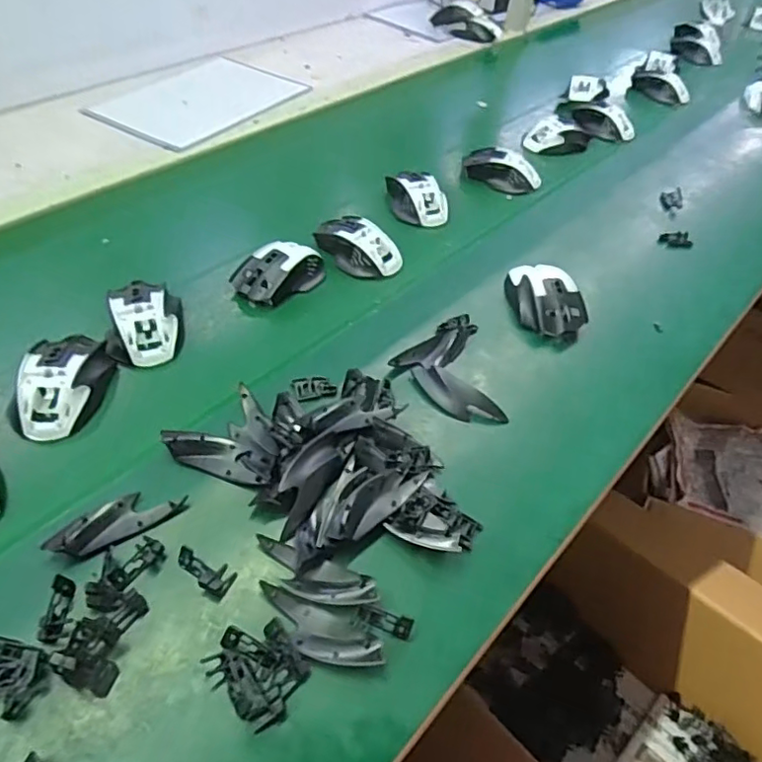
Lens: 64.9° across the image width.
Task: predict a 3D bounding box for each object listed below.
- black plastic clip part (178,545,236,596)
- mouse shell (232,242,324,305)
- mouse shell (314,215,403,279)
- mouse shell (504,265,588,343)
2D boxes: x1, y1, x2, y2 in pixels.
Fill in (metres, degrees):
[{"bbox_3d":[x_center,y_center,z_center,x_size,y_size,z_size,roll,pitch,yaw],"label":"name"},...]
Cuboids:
[{"bbox_3d":[-0.132,0.142,0.451,0.045,0.011,0.023,34,51,1],"label":"black plastic clip part"},{"bbox_3d":[-0.114,-0.123,0.677,0.054,0.039,0.104,36,53,24],"label":"mouse shell"},{"bbox_3d":[-0.027,-0.164,0.720,0.064,0.035,0.102,-34,59,-31],"label":"mouse shell"},{"bbox_3d":[0.188,-0.097,0.686,0.073,0.043,0.109,-8,49,-14],"label":"mouse shell"}]

